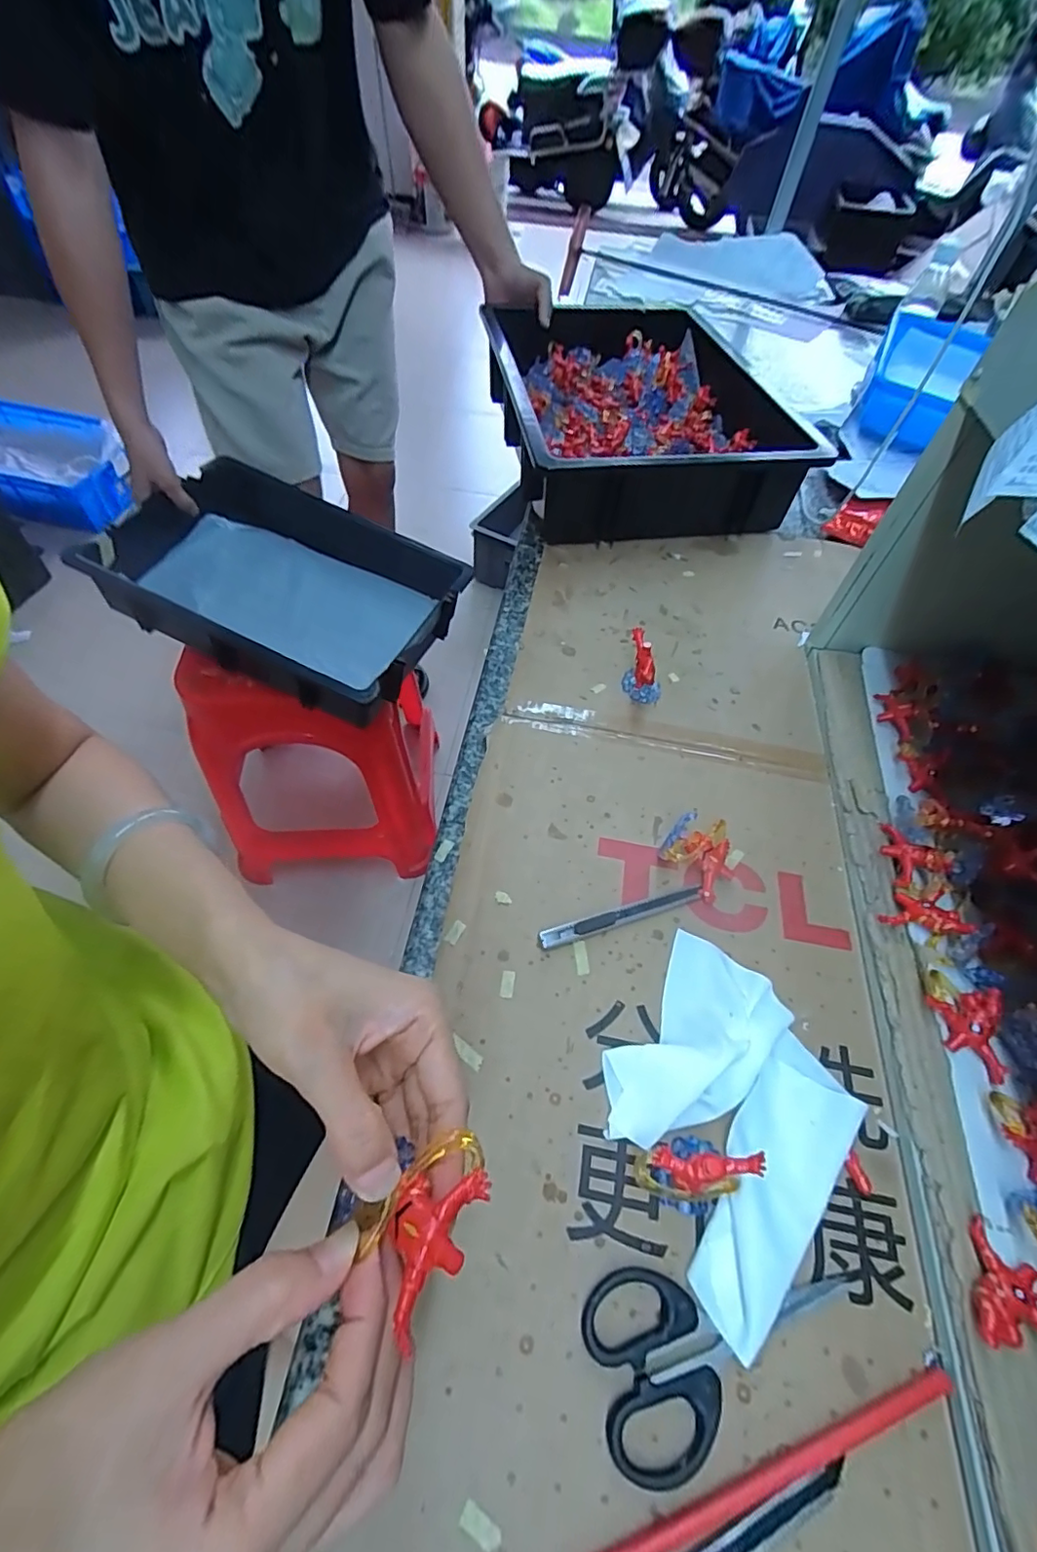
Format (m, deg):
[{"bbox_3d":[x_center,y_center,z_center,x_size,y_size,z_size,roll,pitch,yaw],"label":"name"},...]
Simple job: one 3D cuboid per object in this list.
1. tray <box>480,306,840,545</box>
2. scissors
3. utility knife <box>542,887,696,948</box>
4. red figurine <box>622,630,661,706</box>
[{"bbox_3d":[0.134,-0.466,0.705,0.311,0.093,0.469,-6,56,-7],"label":"tray"},{"bbox_3d":[0.099,0.259,0.258,0.132,0.008,0.066,-10,56,-10],"label":"scissors"},{"bbox_3d":[0.069,0.092,0.369,0.116,0.010,0.010,-14,57,-12],"label":"utility knife"},{"bbox_3d":[0.106,-0.090,0.467,0.031,0.051,0.044,8,55,3],"label":"red figurine"}]

